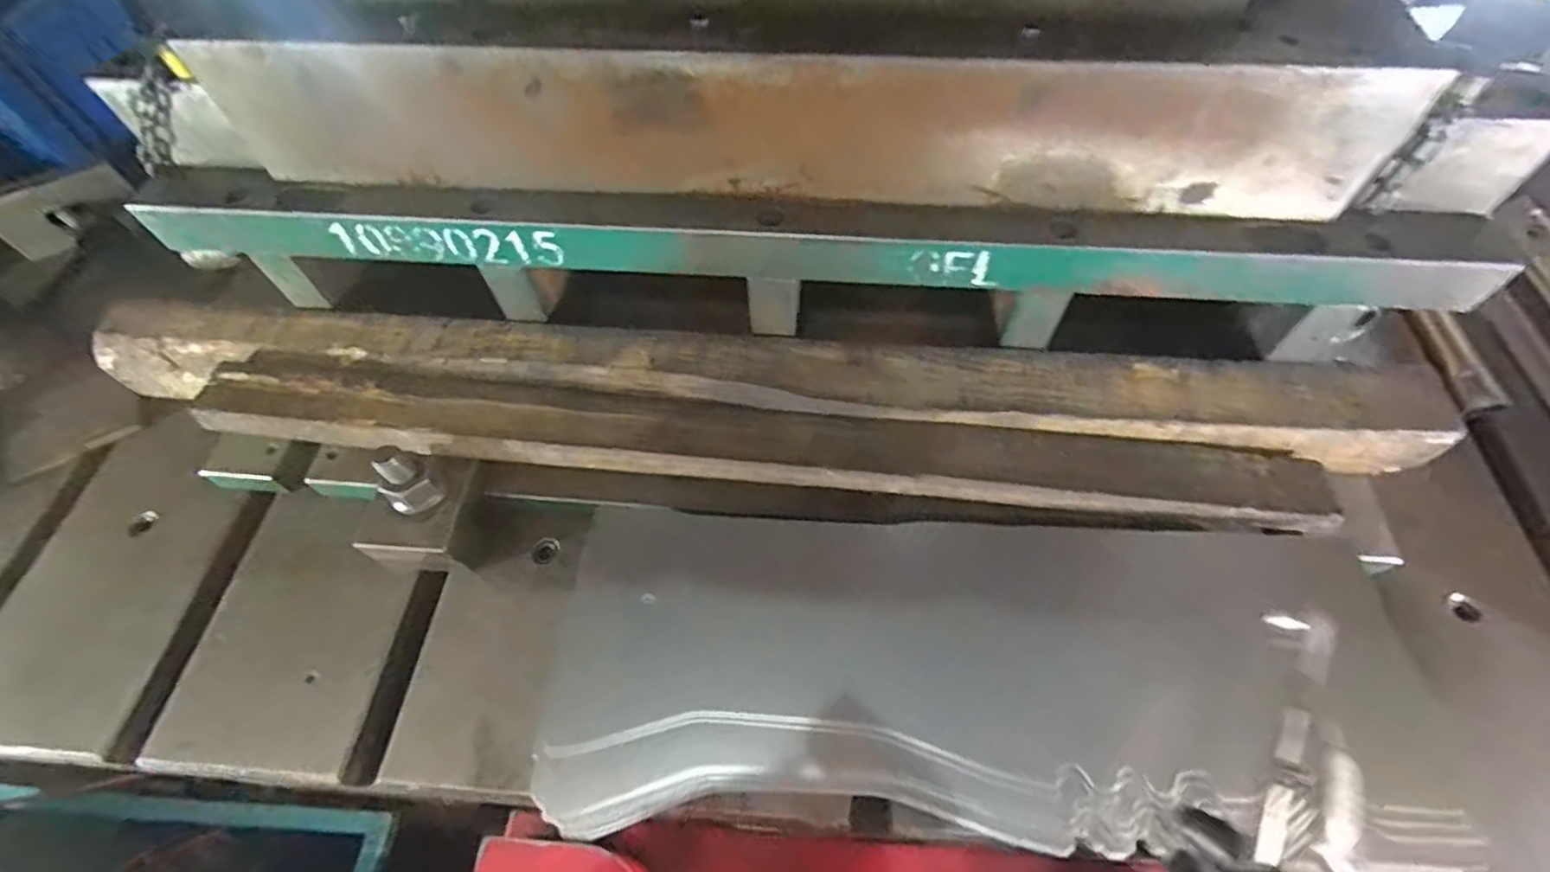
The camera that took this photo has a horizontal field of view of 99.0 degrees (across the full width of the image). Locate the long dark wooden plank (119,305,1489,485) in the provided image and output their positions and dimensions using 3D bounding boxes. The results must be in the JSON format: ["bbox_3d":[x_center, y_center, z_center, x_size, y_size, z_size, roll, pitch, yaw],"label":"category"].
[{"bbox_3d":[-0.037,-0.064,0.603,1.184,0.048,0.113,4,59,5],"label":"long dark wooden plank"}]

